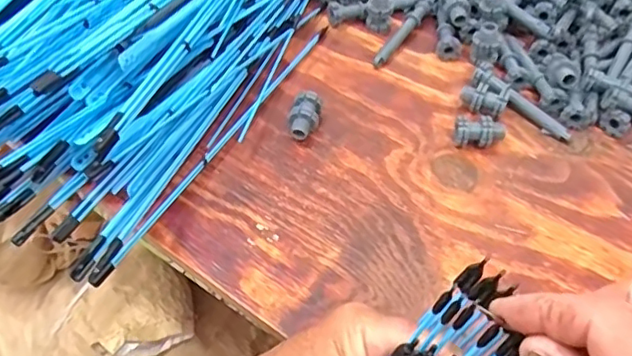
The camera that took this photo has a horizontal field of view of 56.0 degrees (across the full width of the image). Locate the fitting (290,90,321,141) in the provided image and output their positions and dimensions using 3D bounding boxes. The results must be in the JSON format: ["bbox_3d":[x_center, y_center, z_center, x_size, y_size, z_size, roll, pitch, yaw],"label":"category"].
[{"bbox_3d":[-0.009,-0.048,0.476,0.020,0.023,0.040,13,53,10],"label":"fitting"}]

